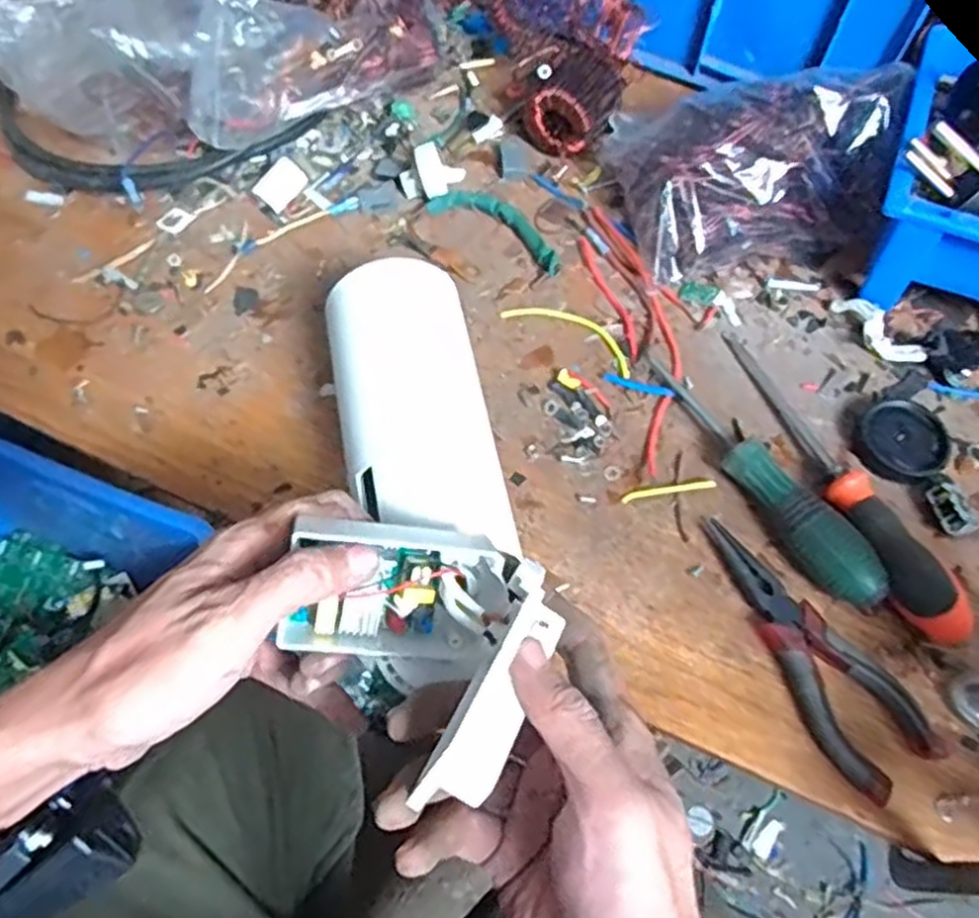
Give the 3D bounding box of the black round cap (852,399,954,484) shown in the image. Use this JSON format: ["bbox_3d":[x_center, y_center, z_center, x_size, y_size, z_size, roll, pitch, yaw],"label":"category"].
[{"bbox_3d":[0.252,-0.010,0.471,0.058,0.012,0.051,-31,66,-20],"label":"black round cap"}]

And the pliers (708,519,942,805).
[{"bbox_3d":[0.163,0.099,0.407,0.052,0.020,0.153,-29,65,-19],"label":"pliers"}]

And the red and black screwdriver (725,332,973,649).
[{"bbox_3d":[0.198,0.009,0.445,0.031,0.032,0.214,-20,63,-15],"label":"red and black screwdriver"}]

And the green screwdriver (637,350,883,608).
[{"bbox_3d":[0.152,0.006,0.444,0.029,0.030,0.187,-29,65,-19],"label":"green screwdriver"}]

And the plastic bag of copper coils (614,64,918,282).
[{"bbox_3d":[0.191,-0.199,0.532,0.196,0.074,0.124,-8,63,-6],"label":"plastic bag of copper coils"}]

